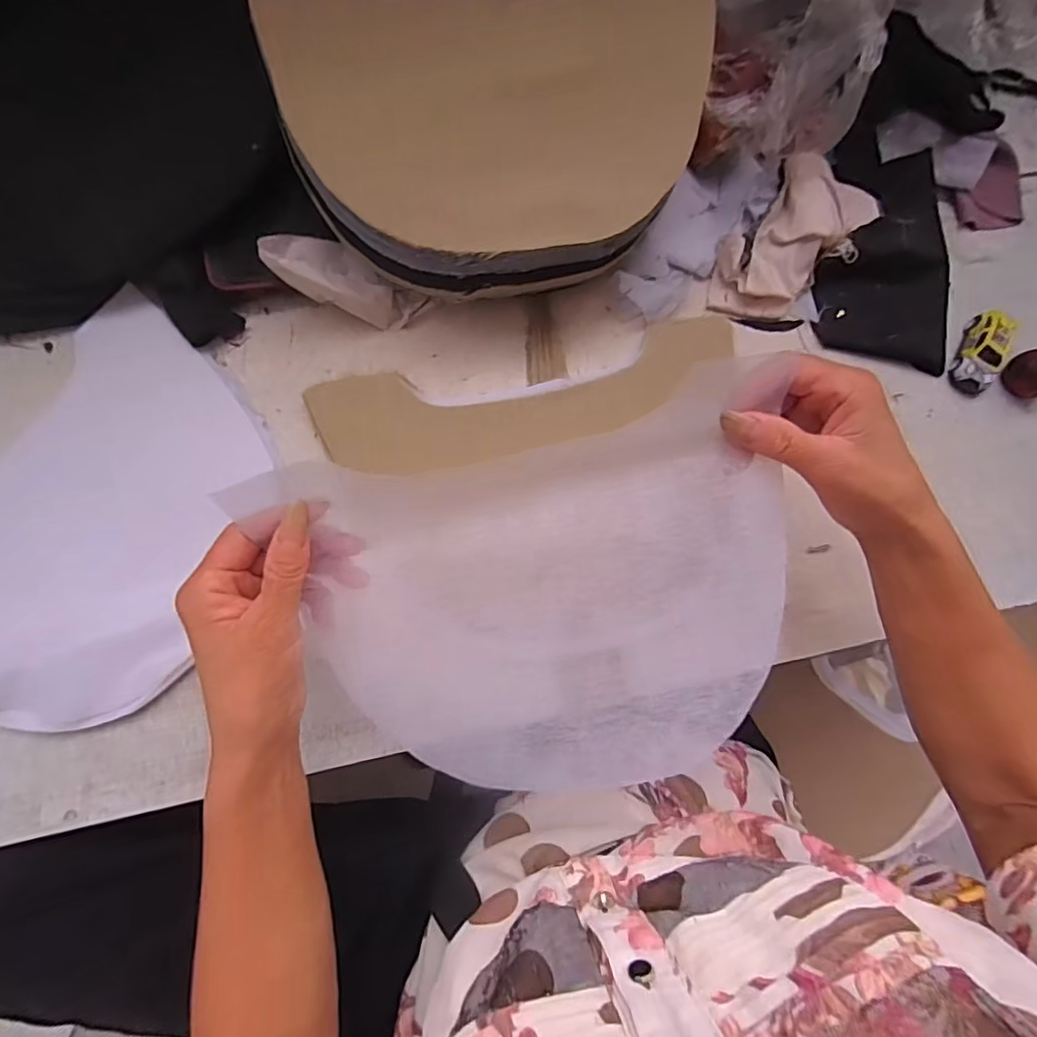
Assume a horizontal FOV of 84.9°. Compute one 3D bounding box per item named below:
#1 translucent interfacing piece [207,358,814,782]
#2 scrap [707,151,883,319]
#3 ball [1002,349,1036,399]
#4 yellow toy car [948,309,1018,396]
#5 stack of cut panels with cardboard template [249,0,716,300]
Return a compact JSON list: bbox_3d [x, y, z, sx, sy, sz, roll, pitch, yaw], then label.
[{"bbox_3d":[0.020,0.040,0.298,0.255,0.046,0.182,-14,85,-7],"label":"translucent interfacing piece"},{"bbox_3d":[0.204,-0.210,0.427,0.072,0.028,0.139,43,81,3],"label":"scrap"},{"bbox_3d":[0.392,-0.110,0.432,0.028,0.029,0.035,-17,83,-7],"label":"ball"},{"bbox_3d":[0.356,-0.130,0.435,0.026,0.027,0.067,28,80,0],"label":"yellow toy car"},{"bbox_3d":[-0.011,-0.247,0.355,0.266,0.041,0.192,-6,84,-6],"label":"stack of cut panels with cardboard template"}]

